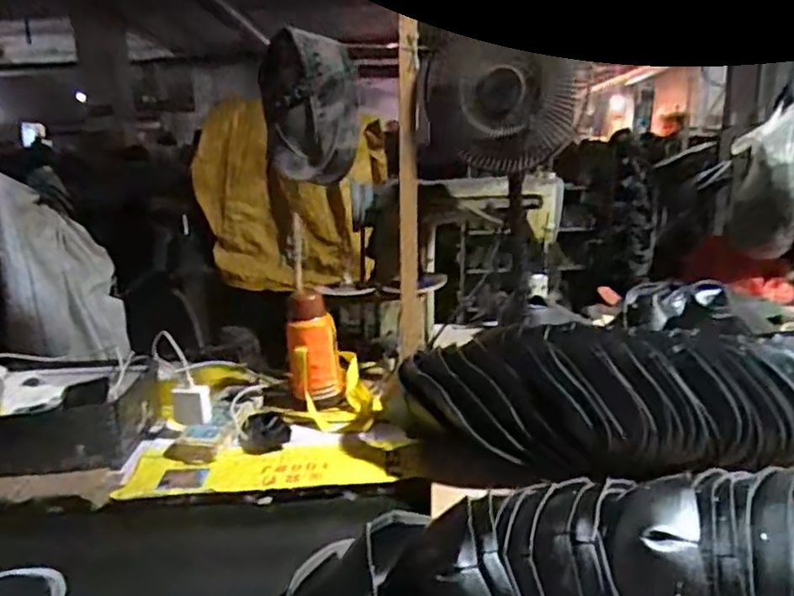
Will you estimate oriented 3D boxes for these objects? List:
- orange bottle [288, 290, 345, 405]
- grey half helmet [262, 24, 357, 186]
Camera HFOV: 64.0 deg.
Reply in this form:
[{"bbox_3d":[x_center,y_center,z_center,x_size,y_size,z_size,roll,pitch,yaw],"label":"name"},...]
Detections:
[{"bbox_3d":[-0.149,0.088,1.145,0.097,0.207,0.081,-8,-7,-20],"label":"orange bottle"},{"bbox_3d":[-0.157,-0.341,1.149,0.161,0.240,0.148,-5,15,-11],"label":"grey half helmet"}]

